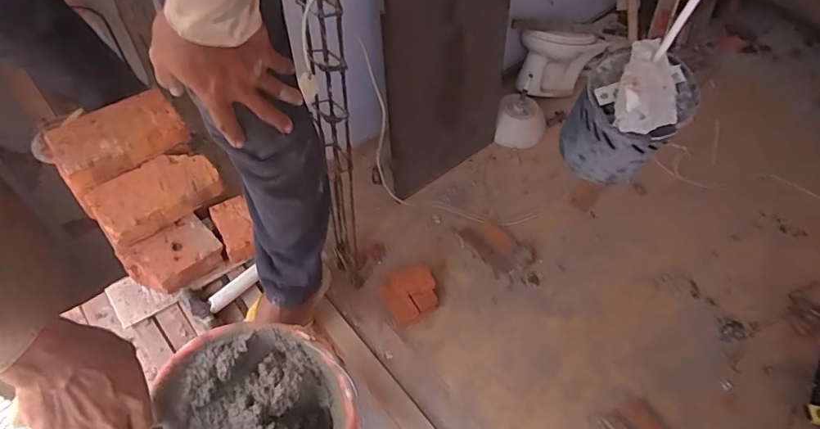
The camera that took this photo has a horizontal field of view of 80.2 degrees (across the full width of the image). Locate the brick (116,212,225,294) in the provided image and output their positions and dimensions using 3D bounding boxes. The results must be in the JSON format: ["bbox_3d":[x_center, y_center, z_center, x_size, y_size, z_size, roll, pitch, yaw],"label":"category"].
[{"bbox_3d":[-0.402,0.074,0.833,0.137,0.052,0.098,-36,65,-27],"label":"brick"}]

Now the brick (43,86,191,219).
[{"bbox_3d":[-0.502,-0.122,0.843,0.207,0.070,0.127,-34,64,-26],"label":"brick"}]

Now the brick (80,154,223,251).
[{"bbox_3d":[-0.439,-0.035,0.844,0.199,0.052,0.111,-36,65,-27],"label":"brick"}]

